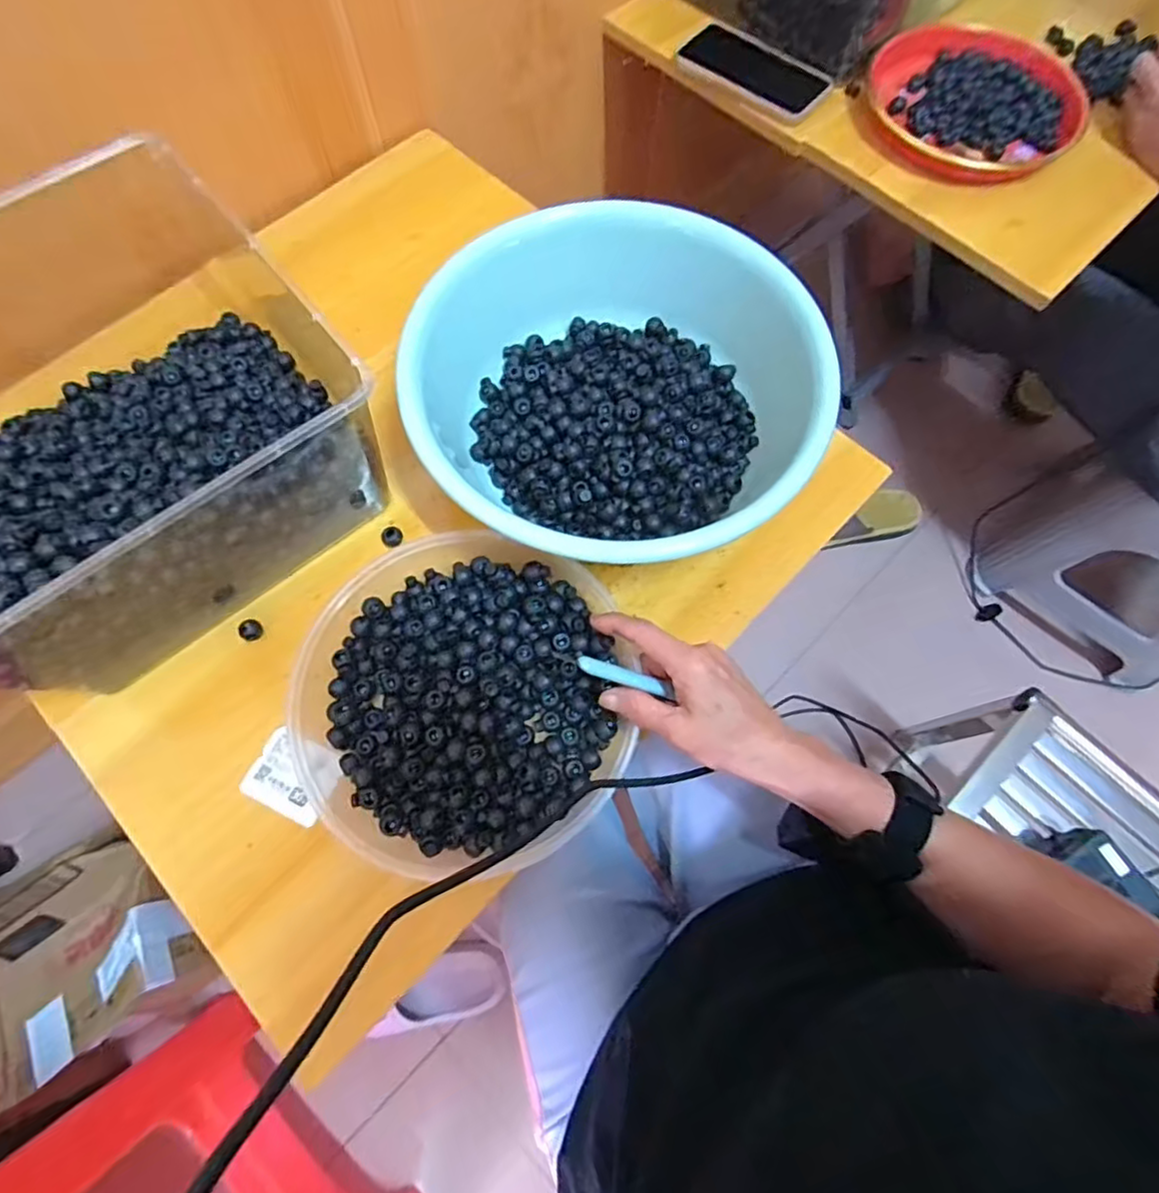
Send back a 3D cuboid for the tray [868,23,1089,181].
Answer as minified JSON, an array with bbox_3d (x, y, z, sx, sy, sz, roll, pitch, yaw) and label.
[{"bbox_3d":[0.414,-0.518,0.645,0.204,0.034,0.204,0,71,0],"label":"tray"}]

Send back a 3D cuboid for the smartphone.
[{"bbox_3d":[0.189,-0.563,0.664,0.160,0.014,0.077,34,74,11],"label":"smartphone"}]

